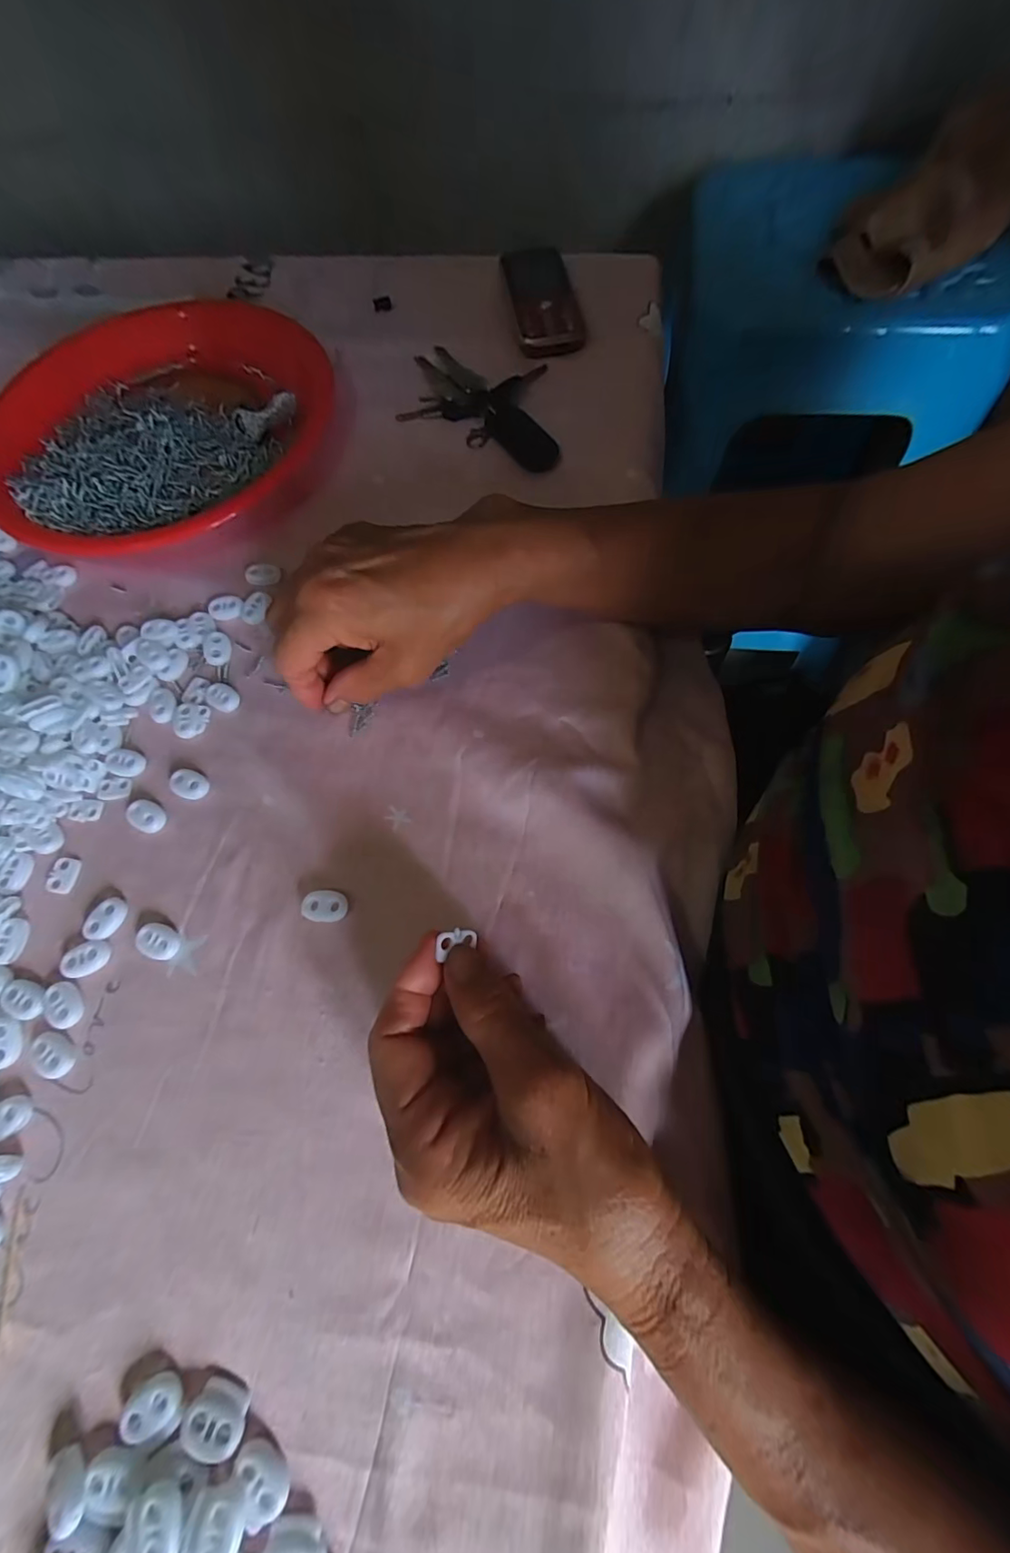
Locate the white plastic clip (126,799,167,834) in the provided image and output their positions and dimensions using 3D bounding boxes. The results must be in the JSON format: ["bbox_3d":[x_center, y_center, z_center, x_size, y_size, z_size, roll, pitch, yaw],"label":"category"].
[{"bbox_3d":[-0.197,0.022,0.287,0.021,0.006,0.015,28,73,13],"label":"white plastic clip"}]

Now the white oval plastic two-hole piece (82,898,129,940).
[{"bbox_3d":[-0.204,0.073,0.267,0.016,0.005,0.021,35,74,15],"label":"white oval plastic two-hole piece"}]

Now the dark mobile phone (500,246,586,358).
[{"bbox_3d":[0.029,-0.386,0.424,0.054,0.019,0.111,-10,68,-1],"label":"dark mobile phone"}]

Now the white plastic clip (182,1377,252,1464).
[{"bbox_3d":[-0.108,0.238,0.193,0.023,0.006,0.018,4,69,4],"label":"white plastic clip"}]

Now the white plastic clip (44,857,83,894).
[{"bbox_3d":[-0.235,0.052,0.277,0.014,0.004,0.018,5,69,5],"label":"white plastic clip"}]

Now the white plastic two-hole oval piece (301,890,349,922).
[{"bbox_3d":[-0.091,0.065,0.263,0.022,0.004,0.015,1,69,3],"label":"white plastic two-hole oval piece"}]

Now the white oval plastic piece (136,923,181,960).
[{"bbox_3d":[-0.173,0.083,0.262,0.021,0.007,0.014,24,72,12],"label":"white oval plastic piece"}]

